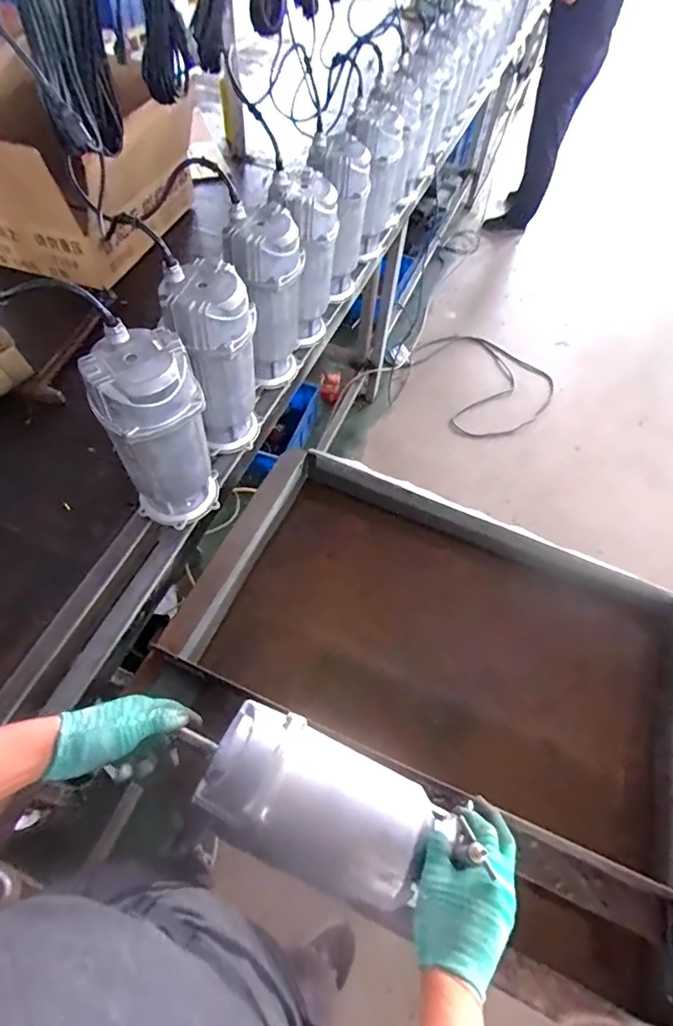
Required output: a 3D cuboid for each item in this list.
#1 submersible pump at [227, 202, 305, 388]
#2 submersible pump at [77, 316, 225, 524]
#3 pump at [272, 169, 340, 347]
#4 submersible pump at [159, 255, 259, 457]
[{"bbox_3d":[-0.123,-0.371,0.901,0.121,0.296,0.136,-1,57,-5],"label":"submersible pump"},{"bbox_3d":[-0.251,-0.104,0.713,0.129,0.291,0.106,-18,60,-15],"label":"submersible pump"},{"bbox_3d":[-0.062,-0.474,0.962,0.110,0.296,0.118,2,57,-3],"label":"pump"},{"bbox_3d":[-0.190,-0.230,0.802,0.124,0.295,0.119,-9,58,-10],"label":"submersible pump"}]

